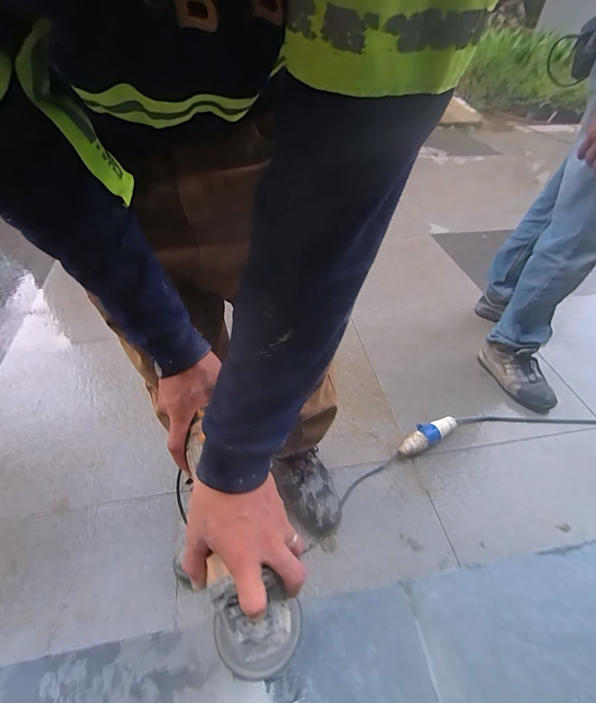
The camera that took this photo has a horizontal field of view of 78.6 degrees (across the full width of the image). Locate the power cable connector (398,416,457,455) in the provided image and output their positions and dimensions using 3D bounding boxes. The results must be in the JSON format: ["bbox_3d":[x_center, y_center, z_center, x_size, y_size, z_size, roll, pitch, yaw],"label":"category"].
[{"bbox_3d":[0.358,0.230,1.009,0.196,0.051,0.060,-25,52,-23],"label":"power cable connector"}]

